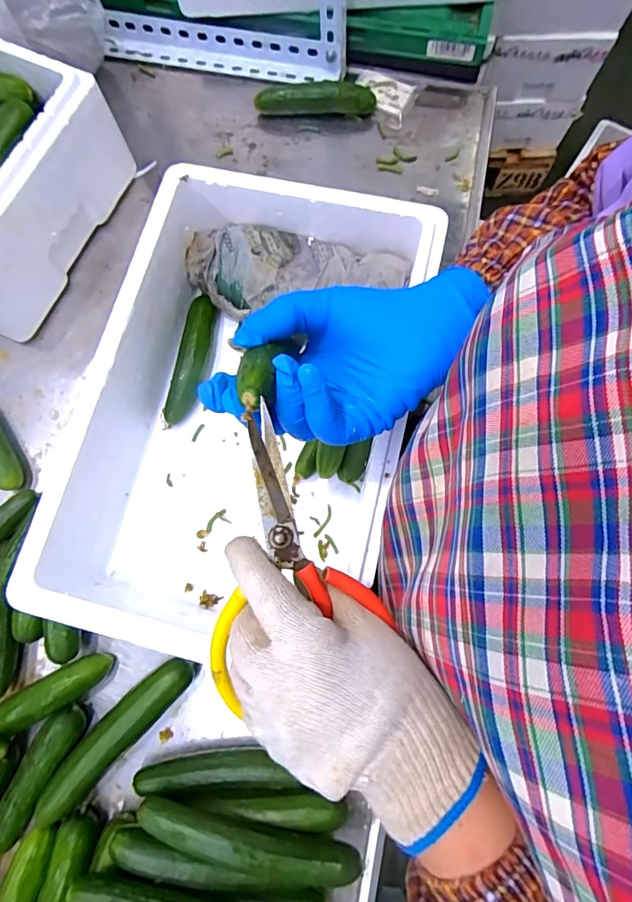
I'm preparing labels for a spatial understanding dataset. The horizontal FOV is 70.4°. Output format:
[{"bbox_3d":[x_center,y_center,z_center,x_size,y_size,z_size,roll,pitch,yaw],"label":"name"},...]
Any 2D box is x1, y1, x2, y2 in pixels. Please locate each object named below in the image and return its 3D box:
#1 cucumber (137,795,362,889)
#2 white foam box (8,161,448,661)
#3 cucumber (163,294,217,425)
[{"bbox_3d":[-0.056,0.324,0.372,0.182,0.035,0.030,11,77,4],"label":"cucumber"},{"bbox_3d":[-0.062,-0.027,0.424,0.267,0.111,0.437,13,77,5],"label":"white foam box"},{"bbox_3d":[-0.131,-0.099,0.481,0.031,0.034,0.141,10,77,4],"label":"cucumber"}]

